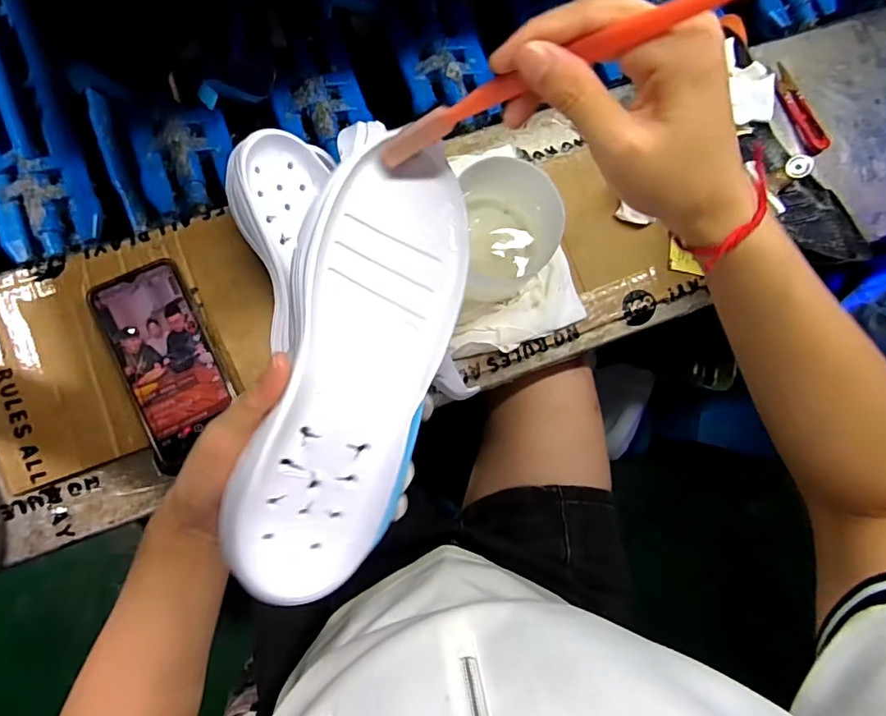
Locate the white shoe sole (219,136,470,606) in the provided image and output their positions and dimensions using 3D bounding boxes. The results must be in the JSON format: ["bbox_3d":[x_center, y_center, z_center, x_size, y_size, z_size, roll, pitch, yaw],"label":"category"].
[{"bbox_3d":[-0.043,0.006,0.263,0.081,0.035,0.236,17,83,-5],"label":"white shoe sole"}]

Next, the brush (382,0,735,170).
[{"bbox_3d":[0.039,-0.119,0.216,0.169,0.014,0.020,-6,84,37],"label":"brush"}]

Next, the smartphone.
[{"bbox_3d":[-0.234,0.002,0.422,0.079,0.015,0.161,-25,89,-4],"label":"smartphone"}]

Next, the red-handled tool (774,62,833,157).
[{"bbox_3d":[0.371,-0.261,0.516,0.025,0.014,0.102,-17,88,-4],"label":"red-handled tool"}]

